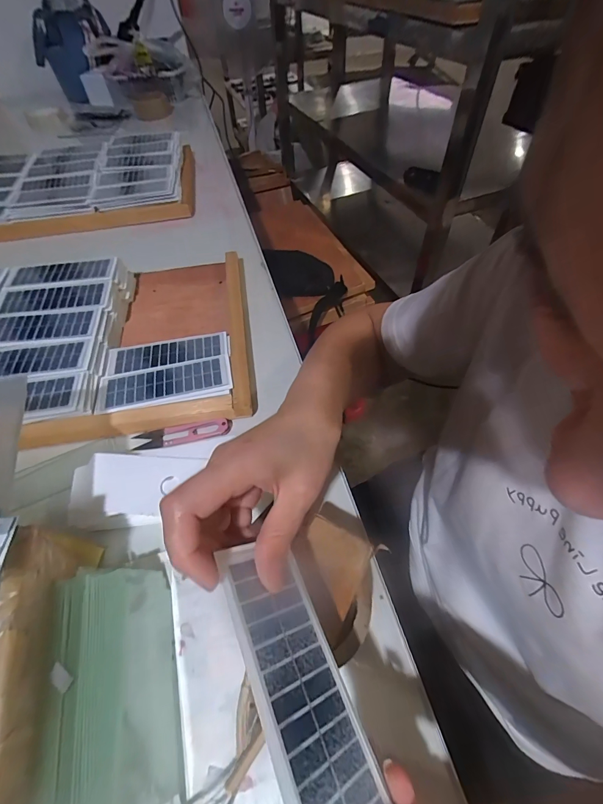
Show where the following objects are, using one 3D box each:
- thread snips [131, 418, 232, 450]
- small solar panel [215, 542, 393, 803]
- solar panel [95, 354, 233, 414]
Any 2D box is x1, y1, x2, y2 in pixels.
[{"bbox_3d":[-0.127,0.034,0.378,0.101,0.009,0.021,-9,55,-4],"label":"thread snips"},{"bbox_3d":[-0.002,0.139,0.178,0.049,0.006,0.132,6,44,-43],"label":"small solar panel"},{"bbox_3d":[-0.152,-0.021,0.398,0.144,0.009,0.051,-12,55,-6],"label":"solar panel"}]

